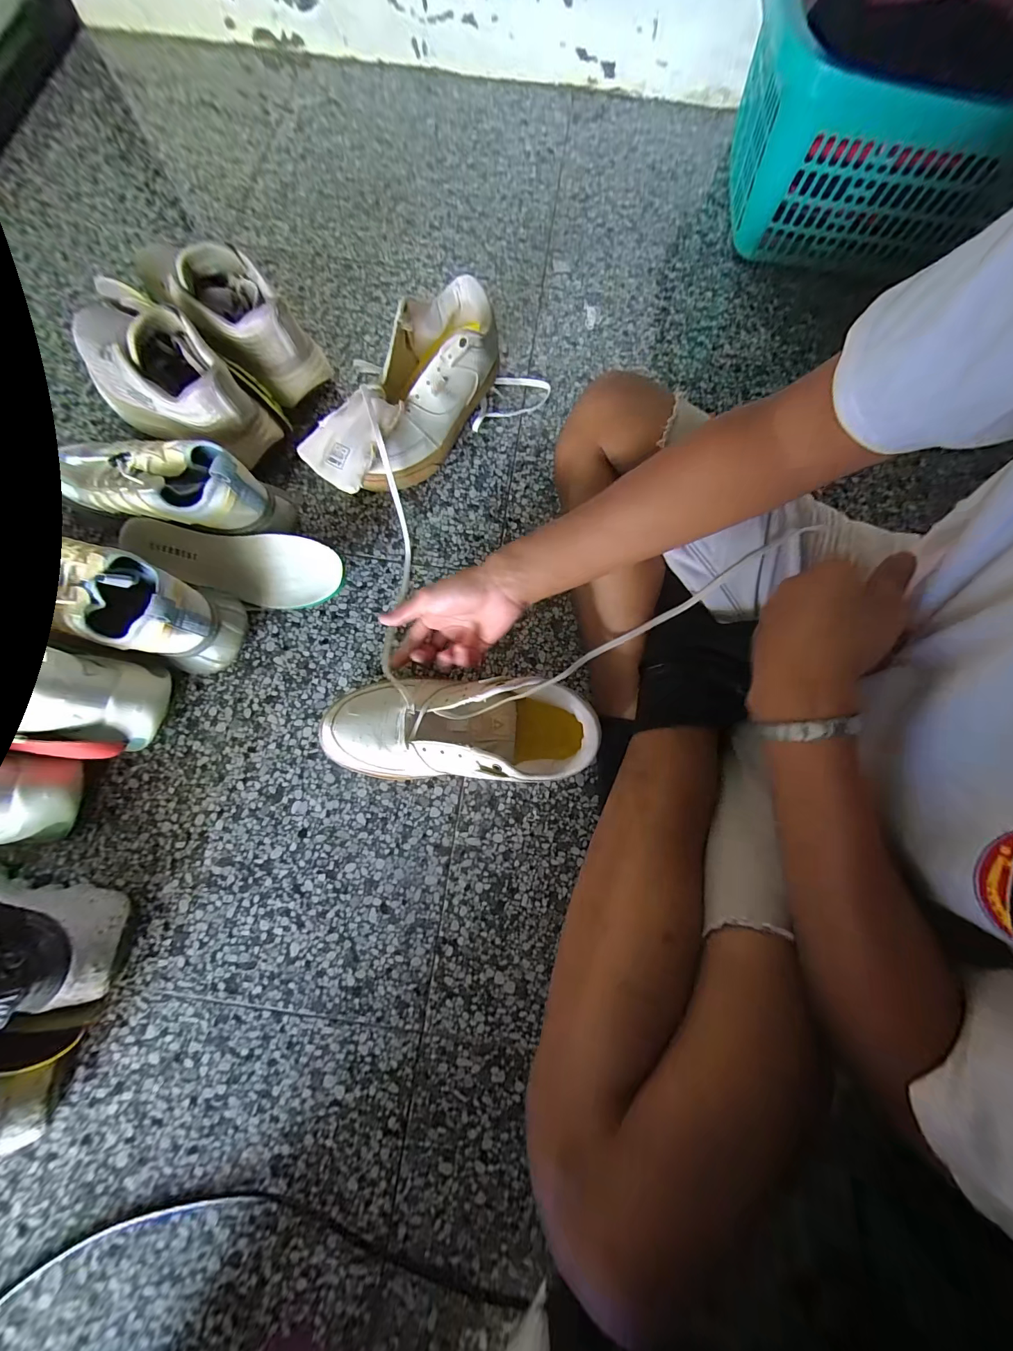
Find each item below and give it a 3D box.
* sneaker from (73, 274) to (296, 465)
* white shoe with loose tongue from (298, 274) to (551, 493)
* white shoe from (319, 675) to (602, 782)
[{"bbox_3d":[-0.417,-0.368,0.529,0.285,0.133,0.117,32,77,6],"label":"sneaker"},{"bbox_3d":[-0.115,-0.356,0.547,0.317,0.106,0.139,-40,80,-10],"label":"white shoe with loose tongue"},{"bbox_3d":[-0.051,0.051,0.430,0.259,0.090,0.093,2,76,-1],"label":"white shoe"}]

